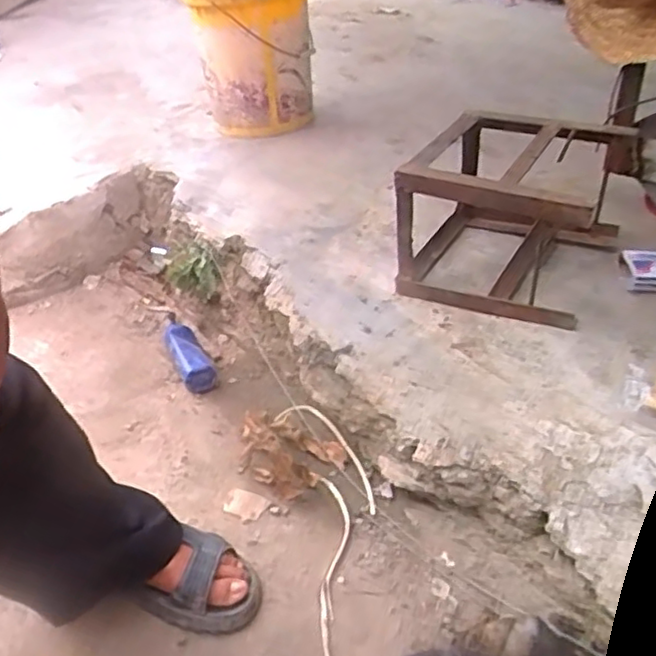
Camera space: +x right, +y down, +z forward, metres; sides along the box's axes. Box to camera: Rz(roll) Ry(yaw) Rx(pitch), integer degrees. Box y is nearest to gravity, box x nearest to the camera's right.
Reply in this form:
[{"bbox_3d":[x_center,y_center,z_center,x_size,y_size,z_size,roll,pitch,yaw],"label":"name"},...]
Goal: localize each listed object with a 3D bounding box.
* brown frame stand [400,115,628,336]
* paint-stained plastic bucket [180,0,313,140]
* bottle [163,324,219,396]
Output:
[{"bbox_3d":[0.287,-0.191,1.062,0.304,0.232,0.308,19,38,27],"label":"brown frame stand"},{"bbox_3d":[-0.185,-0.712,1.649,0.287,0.369,0.271,-4,33,-5],"label":"paint-stained plastic bucket"},{"bbox_3d":[-0.274,0.049,1.285,0.068,0.044,0.225,-15,36,-21],"label":"bottle"}]

